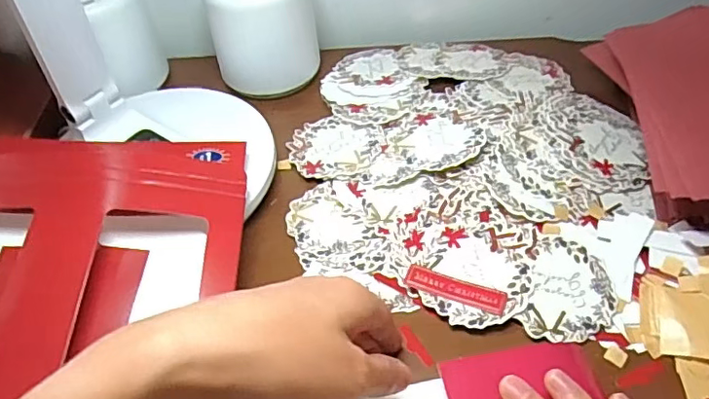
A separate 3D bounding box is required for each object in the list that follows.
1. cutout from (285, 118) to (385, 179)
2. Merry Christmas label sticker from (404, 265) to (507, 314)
[{"bbox_3d":[-0.016,-0.038,0.420,0.075,0.004,0.062,16,52,28],"label":"cutout"},{"bbox_3d":[0.060,0.053,0.329,0.058,0.004,0.016,17,62,18],"label":"Merry Christmas label sticker"}]

